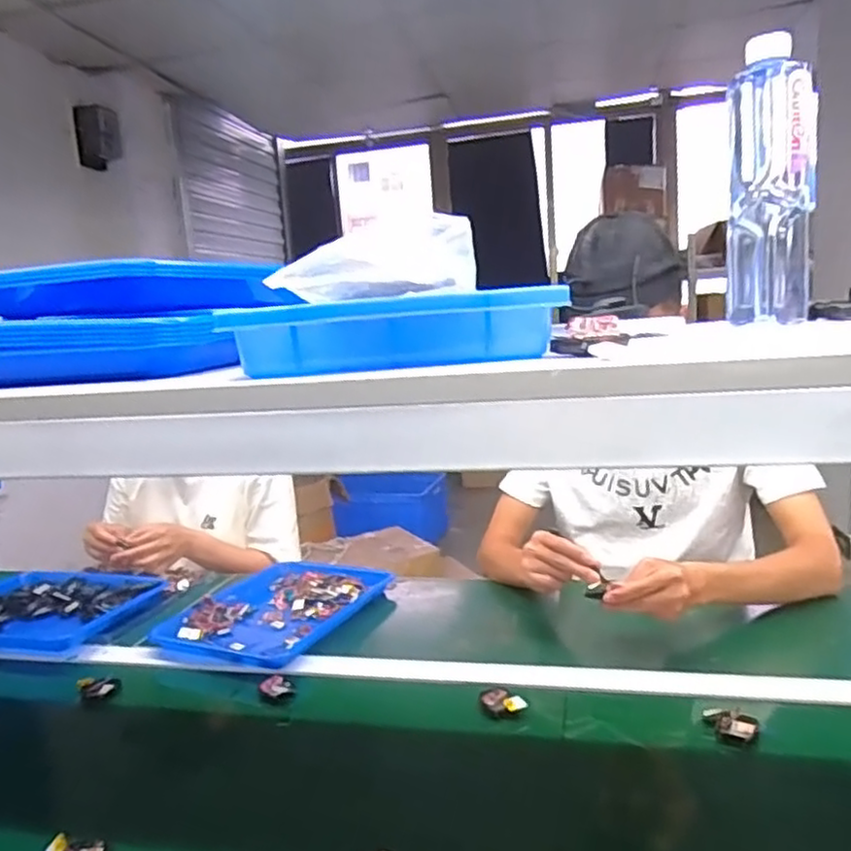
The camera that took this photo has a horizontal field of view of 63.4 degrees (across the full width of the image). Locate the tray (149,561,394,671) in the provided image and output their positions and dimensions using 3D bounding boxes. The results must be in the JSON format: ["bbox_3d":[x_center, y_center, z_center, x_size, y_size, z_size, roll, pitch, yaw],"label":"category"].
[{"bbox_3d":[-0.237,0.283,1.093,0.270,0.037,0.320,0,11,25],"label":"tray"}]

